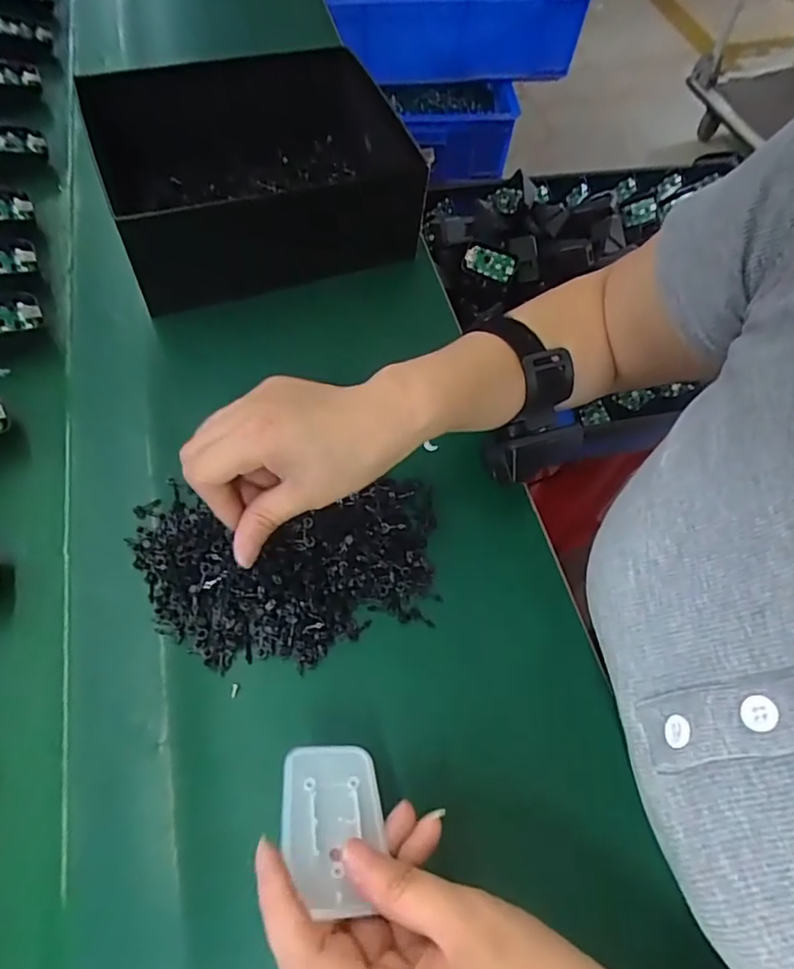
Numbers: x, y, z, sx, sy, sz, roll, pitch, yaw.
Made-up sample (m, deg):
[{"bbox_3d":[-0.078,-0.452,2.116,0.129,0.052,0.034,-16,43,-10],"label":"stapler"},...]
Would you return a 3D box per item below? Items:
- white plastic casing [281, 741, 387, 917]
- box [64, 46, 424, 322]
[{"bbox_3d":[-0.029,0.150,0.256,0.044,0.005,0.067,7,38,-14],"label":"white plastic casing"},{"bbox_3d":[-0.112,-0.254,0.475,0.223,0.097,0.173,-16,63,-12],"label":"box"}]

